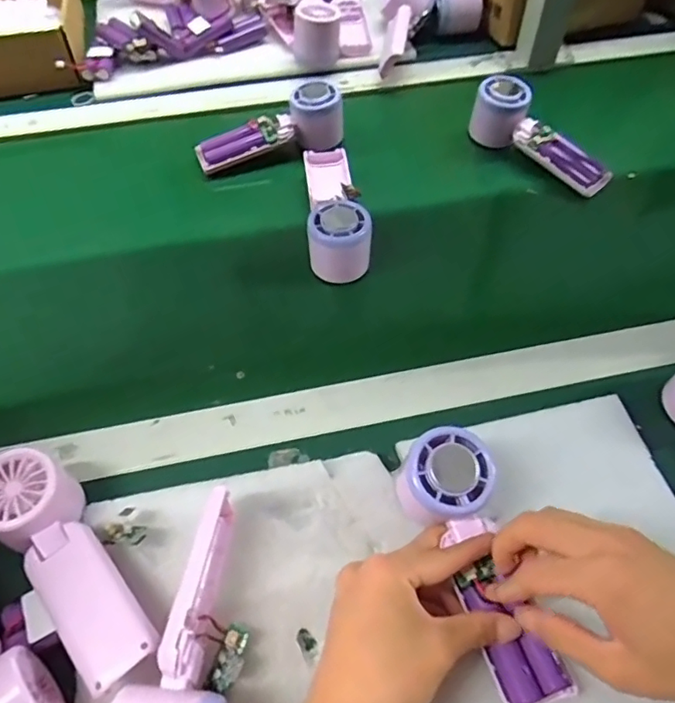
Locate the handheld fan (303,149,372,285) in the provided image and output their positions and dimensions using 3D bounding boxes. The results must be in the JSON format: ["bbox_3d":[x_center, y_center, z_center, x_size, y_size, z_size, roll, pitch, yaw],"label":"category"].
[{"bbox_3d":[-0.007,-0.146,0.552,0.054,0.046,0.168,-6,57,-5],"label":"handheld fan"}]

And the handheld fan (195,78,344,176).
[{"bbox_3d":[-0.074,-0.242,0.618,0.158,0.052,0.050,-18,58,-12],"label":"handheld fan"}]

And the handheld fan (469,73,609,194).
[{"bbox_3d":[0.215,-0.229,0.607,0.049,0.056,0.165,-35,64,-22],"label":"handheld fan"}]

